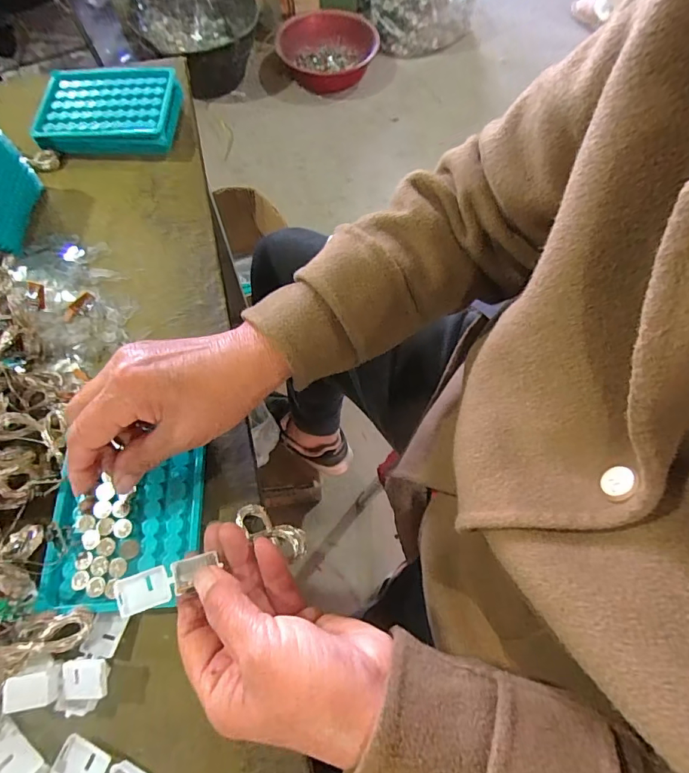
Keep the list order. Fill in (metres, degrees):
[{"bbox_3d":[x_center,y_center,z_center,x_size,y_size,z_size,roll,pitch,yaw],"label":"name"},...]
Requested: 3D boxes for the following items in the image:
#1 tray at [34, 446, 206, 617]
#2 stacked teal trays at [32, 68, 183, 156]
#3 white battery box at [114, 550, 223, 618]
[{"bbox_3d":[-0.141,0.091,0.284,0.092,0.014,0.093,0,67,-8],"label":"tray"},{"bbox_3d":[-0.237,-0.283,0.452,0.129,0.034,0.094,0,65,-3],"label":"stacked teal trays"},{"bbox_3d":[-0.099,0.108,0.245,0.052,0.010,0.020,-19,67,-21],"label":"white battery box"}]

